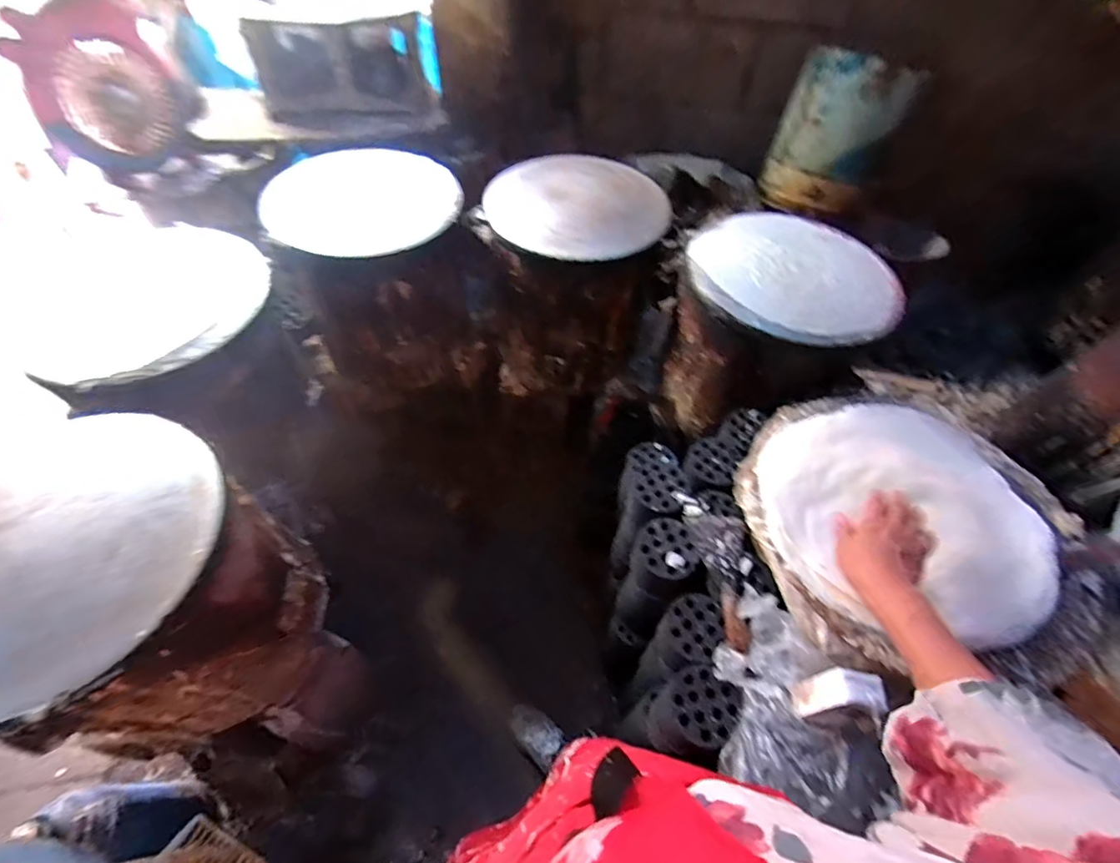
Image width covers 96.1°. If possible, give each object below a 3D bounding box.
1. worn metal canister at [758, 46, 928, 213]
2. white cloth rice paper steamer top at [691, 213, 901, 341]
[{"bbox_3d":[0.626,-0.688,1.167,0.240,0.318,0.240,25,57,12],"label":"worn metal canister"},{"bbox_3d":[0.421,-0.277,0.898,0.337,0.043,0.322,2,56,-3],"label":"white cloth rice paper steamer top"}]

